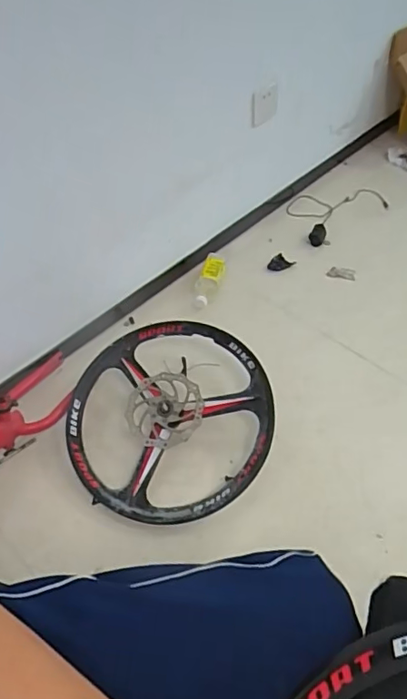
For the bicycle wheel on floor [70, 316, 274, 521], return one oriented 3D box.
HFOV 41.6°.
[{"bbox_3d":[-0.071,0.131,1.069,0.415,0.075,0.415,-4,63,8],"label":"bicycle wheel on floor"}]

